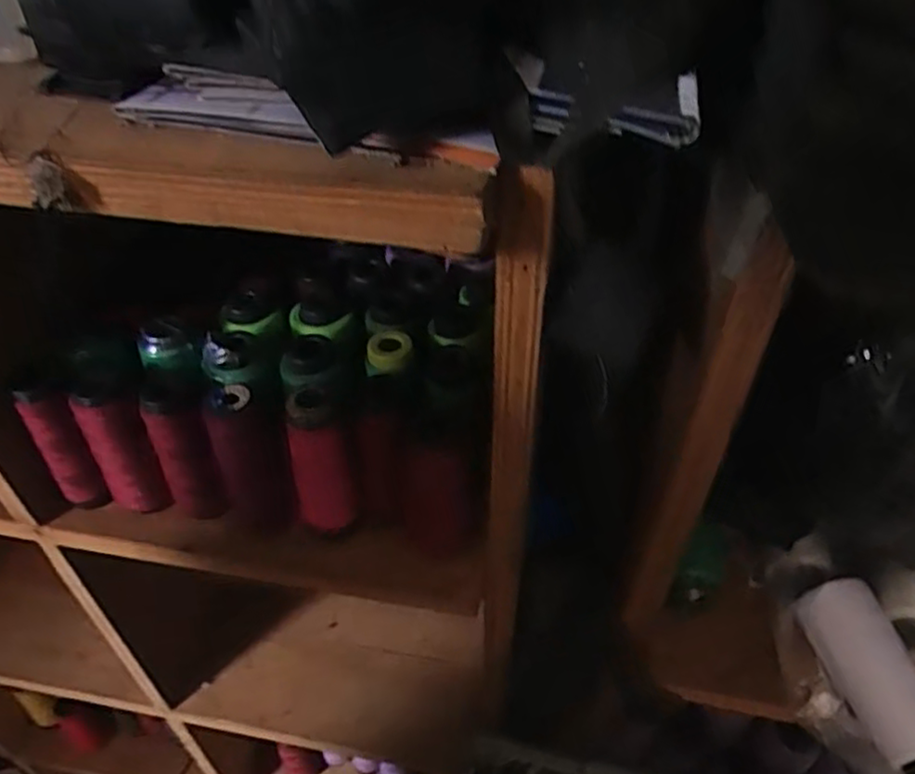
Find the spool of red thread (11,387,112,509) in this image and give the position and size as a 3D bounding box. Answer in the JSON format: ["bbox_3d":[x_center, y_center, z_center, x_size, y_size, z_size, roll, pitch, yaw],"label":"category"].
[{"bbox_3d":[-0.261,0.046,0.461,0.028,0.108,0.030,0,43,0],"label":"spool of red thread"}]

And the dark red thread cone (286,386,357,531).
[{"bbox_3d":[-0.091,0.053,0.450,0.033,0.114,0.035,-16,46,-16],"label":"dark red thread cone"}]

